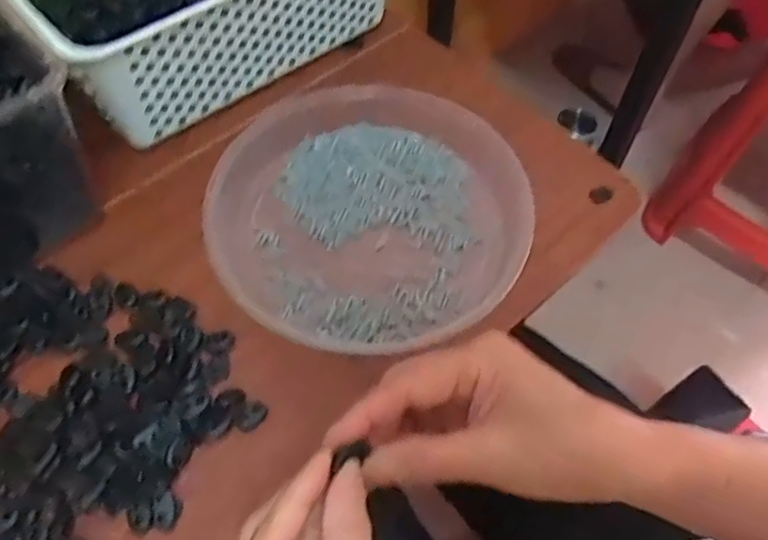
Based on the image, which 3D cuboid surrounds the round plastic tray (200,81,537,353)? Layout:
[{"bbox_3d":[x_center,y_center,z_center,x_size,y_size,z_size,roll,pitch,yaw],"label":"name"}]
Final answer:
[{"bbox_3d":[-0.011,-0.045,0.483,0.231,0.032,0.219,1,59,-1],"label":"round plastic tray"}]

